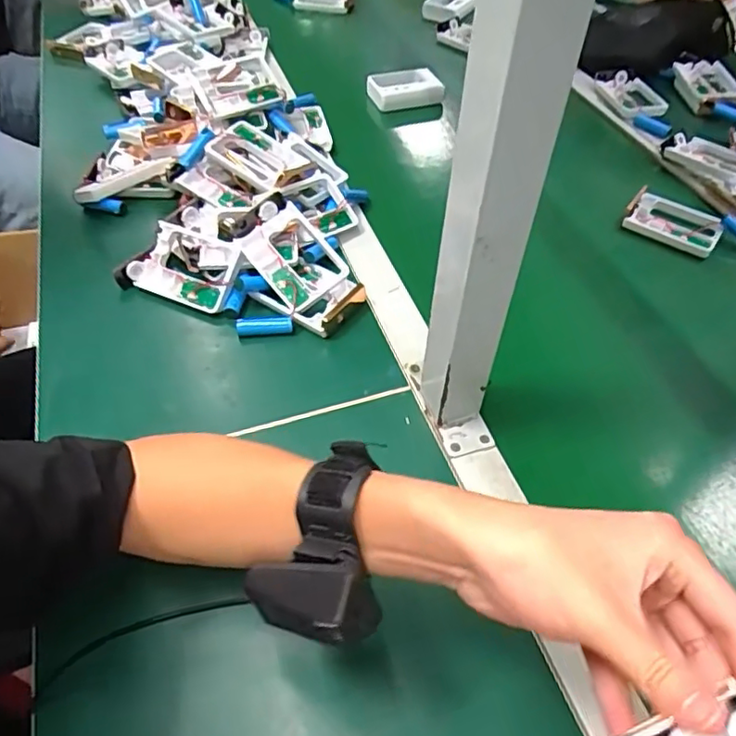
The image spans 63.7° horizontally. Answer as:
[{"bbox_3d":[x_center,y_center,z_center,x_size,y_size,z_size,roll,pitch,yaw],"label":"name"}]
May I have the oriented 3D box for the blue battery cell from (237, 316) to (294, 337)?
[{"bbox_3d":[-0.093,-0.038,0.534,0.049,0.019,0.014,-5,50,-5],"label":"blue battery cell"}]

